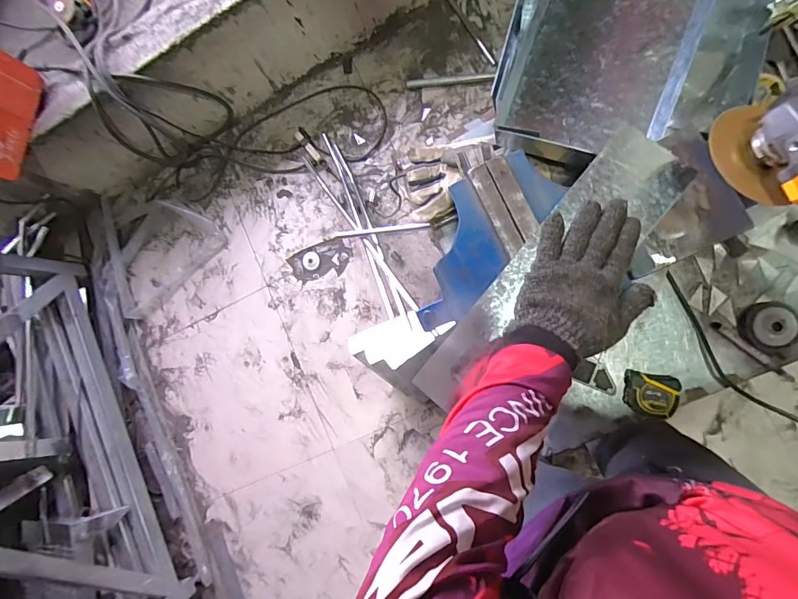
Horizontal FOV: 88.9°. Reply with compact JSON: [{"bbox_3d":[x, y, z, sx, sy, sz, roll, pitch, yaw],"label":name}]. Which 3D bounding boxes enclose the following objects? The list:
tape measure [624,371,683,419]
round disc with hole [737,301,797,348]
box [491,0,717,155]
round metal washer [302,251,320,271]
[{"bbox_3d":[0.412,0.156,0.666,0.075,0.037,0.070,8,88,12],"label":"tape measure"},{"bbox_3d":[0.597,0.039,0.657,0.082,0.025,0.071,10,88,12],"label":"round disc with hole"},{"bbox_3d":[0.318,-0.418,0.648,0.275,0.089,0.376,16,89,12],"label":"box"},{"bbox_3d":[-0.304,-0.132,1.403,0.058,0.007,0.063,0,90,9],"label":"round metal washer"}]

